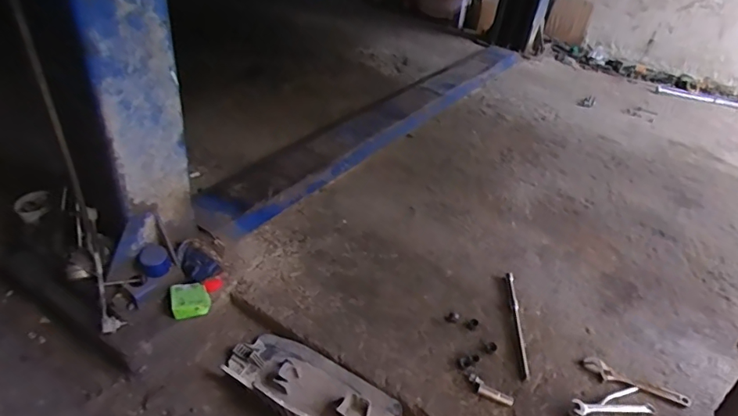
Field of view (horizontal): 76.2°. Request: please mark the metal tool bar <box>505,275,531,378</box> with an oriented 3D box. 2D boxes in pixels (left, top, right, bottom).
[{"bbox_3d":[0.403,0.306,1.283,0.028,0.013,0.379,11,34,4],"label":"metal tool bar"}]

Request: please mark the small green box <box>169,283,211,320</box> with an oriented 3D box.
[{"bbox_3d":[-0.444,0.228,1.172,0.087,0.047,0.076,-9,39,-21],"label":"small green box"}]

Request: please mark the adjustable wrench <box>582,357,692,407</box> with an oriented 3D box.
[{"bbox_3d":[0.656,0.433,1.156,0.249,0.012,0.055,20,36,17],"label":"adjustable wrench"}]

